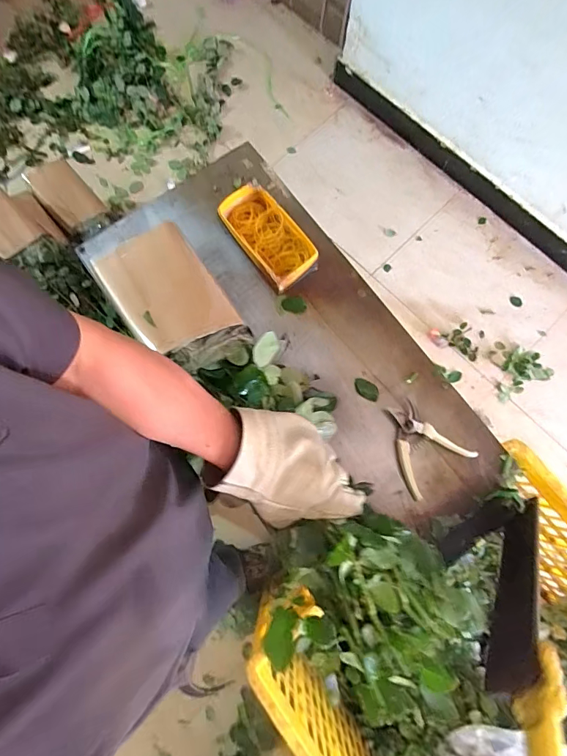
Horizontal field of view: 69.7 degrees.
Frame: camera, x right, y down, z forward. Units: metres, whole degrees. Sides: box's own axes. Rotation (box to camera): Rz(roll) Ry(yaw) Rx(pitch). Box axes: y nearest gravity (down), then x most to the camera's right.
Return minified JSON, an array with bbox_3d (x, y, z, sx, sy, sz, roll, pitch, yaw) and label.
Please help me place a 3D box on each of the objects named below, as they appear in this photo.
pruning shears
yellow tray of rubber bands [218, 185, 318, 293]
[{"bbox_3d":[0.233,0.113,0.700,0.126,0.019,0.148,-37,81,-7],"label":"pruning shears"},{"bbox_3d":[-0.029,-0.263,0.761,0.105,0.049,0.197,-39,81,-7],"label":"yellow tray of rubber bands"}]

